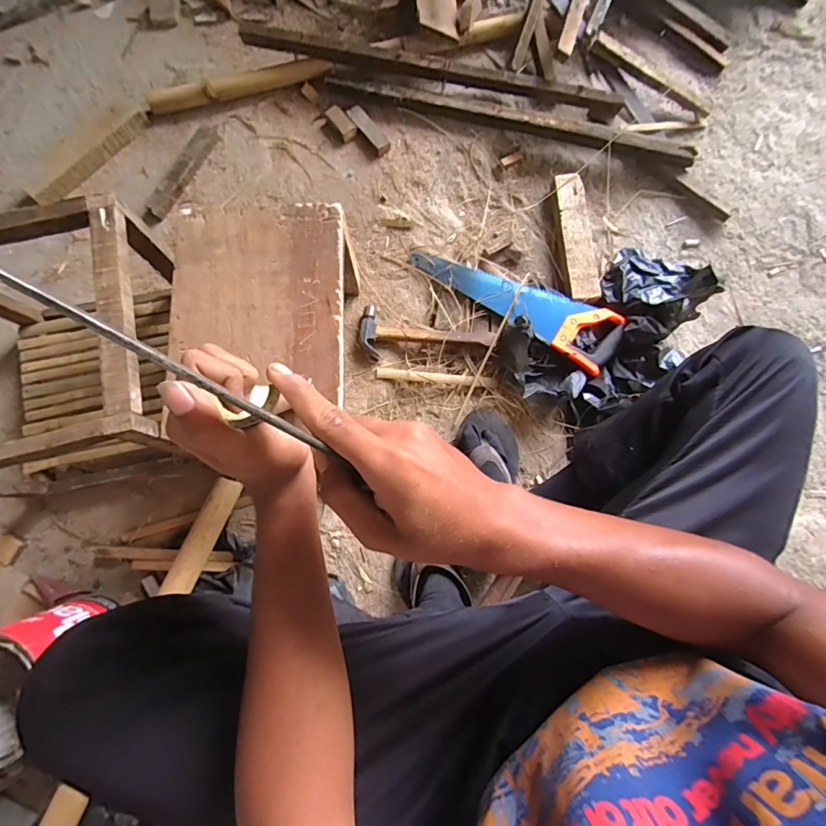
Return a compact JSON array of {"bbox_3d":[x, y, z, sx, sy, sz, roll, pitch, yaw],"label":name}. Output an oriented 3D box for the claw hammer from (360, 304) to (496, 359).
[{"bbox_3d":[0.025,-0.133,0.779,0.236,0.028,0.085,7,78,1],"label":"claw hammer"}]

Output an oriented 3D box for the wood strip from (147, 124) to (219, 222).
[{"bbox_3d":[-0.446,-0.473,0.842,0.043,0.020,0.211,25,78,4],"label":"wood strip"}]

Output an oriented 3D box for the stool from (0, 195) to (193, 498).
[{"bbox_3d":[-0.497,-0.067,0.637,0.308,0.270,0.325,-10,78,-3],"label":"stool"}]

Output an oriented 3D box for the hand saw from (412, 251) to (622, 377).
[{"bbox_3d":[0.194,-0.219,0.810,0.397,0.030,0.116,31,79,6],"label":"hand saw"}]

